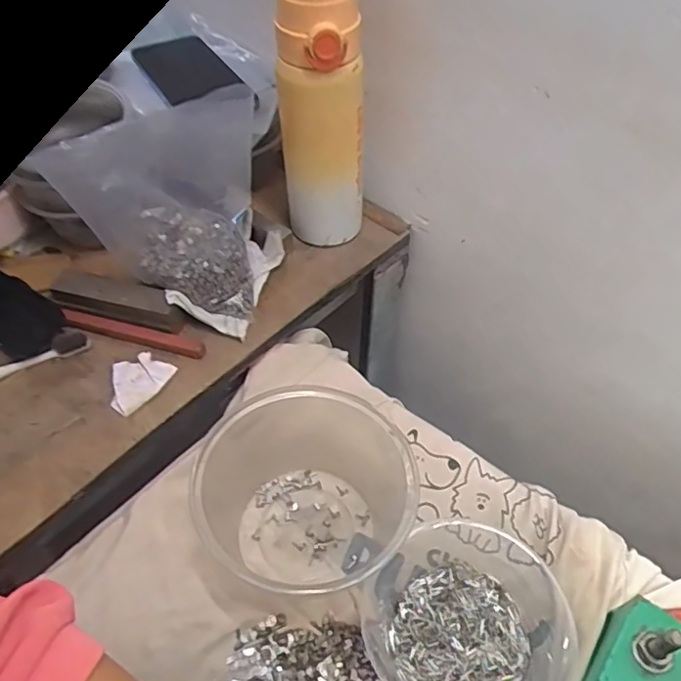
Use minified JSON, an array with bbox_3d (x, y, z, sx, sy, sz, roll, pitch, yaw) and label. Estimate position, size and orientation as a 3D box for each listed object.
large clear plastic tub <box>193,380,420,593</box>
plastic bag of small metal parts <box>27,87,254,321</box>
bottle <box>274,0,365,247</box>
[{"bbox_3d":[-0.023,0.089,0.421,0.165,0.075,0.136,-26,56,-19],"label":"large clear plastic tub"},{"bbox_3d":[-0.131,-0.121,0.474,0.121,0.166,0.116,11,53,9],"label":"plastic bag of small metal parts"},{"bbox_3d":[-0.016,-0.165,0.473,0.069,0.221,0.070,-2,52,-1],"label":"bottle"}]

